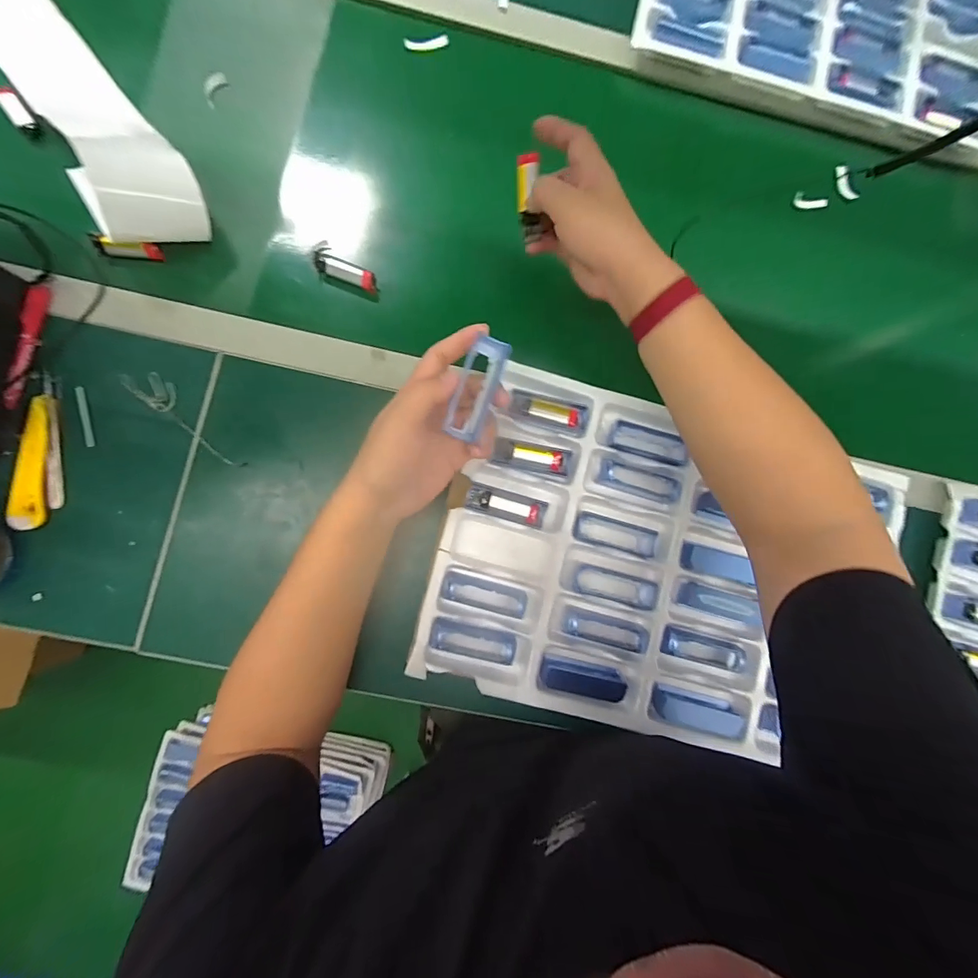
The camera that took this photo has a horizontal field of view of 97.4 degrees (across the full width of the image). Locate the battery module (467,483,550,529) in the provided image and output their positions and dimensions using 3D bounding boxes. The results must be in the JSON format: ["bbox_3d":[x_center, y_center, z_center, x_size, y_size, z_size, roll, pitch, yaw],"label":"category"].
[{"bbox_3d":[0.017,0.016,0.417,0.077,0.010,0.027,16,83,-3],"label":"battery module"}]

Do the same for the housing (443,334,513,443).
[{"bbox_3d":[-0.009,-0.078,0.331,0.030,0.013,0.078,22,93,-2],"label":"housing"}]

